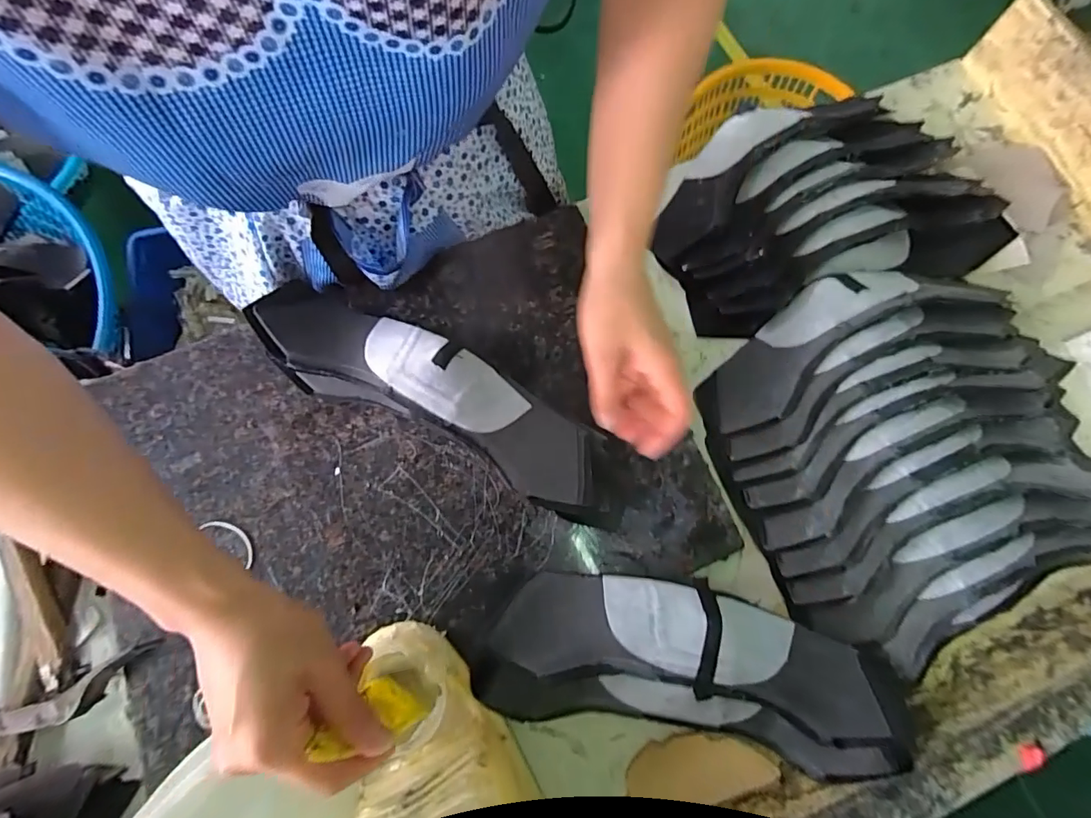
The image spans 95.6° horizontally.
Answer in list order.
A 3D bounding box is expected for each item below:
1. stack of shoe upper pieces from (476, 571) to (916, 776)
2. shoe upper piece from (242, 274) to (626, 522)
[{"bbox_3d":[0.109,0.198,0.376,0.313,0.036,0.116,10,77,1],"label":"stack of shoe upper pieces"},{"bbox_3d":[-0.090,-0.007,0.420,0.337,0.040,0.088,30,78,5],"label":"shoe upper piece"}]

